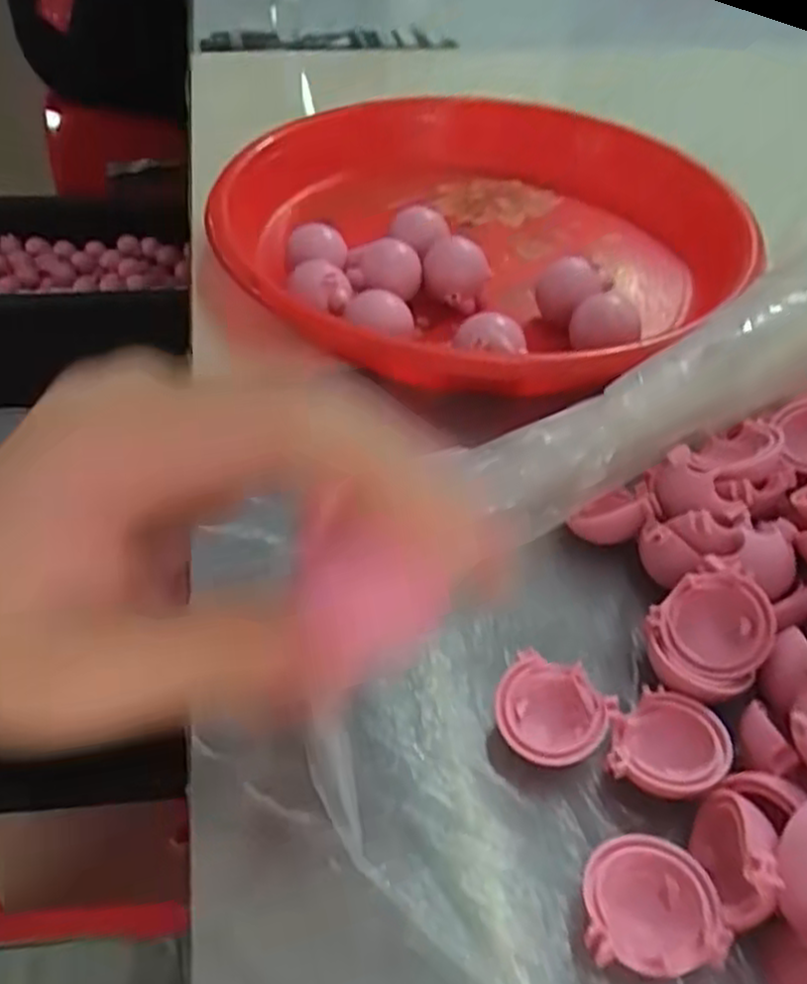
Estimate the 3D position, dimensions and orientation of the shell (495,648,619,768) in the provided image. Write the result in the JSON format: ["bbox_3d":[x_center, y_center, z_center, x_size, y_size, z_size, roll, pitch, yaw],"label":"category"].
[{"bbox_3d":[0.040,0.061,0.208,0.029,0.016,0.028,2,48,-2],"label":"shell"}]

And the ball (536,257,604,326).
[{"bbox_3d":[0.073,-0.089,0.335,0.027,0.025,0.024,15,49,9],"label":"ball"}]

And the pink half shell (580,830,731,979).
[{"bbox_3d":[0.056,0.096,0.176,0.029,0.016,0.028,2,48,-2],"label":"pink half shell"}]

